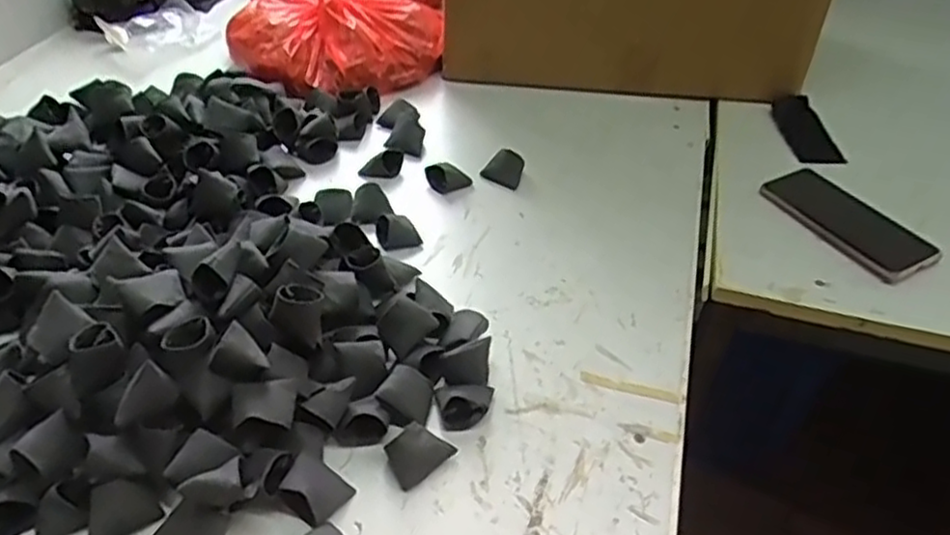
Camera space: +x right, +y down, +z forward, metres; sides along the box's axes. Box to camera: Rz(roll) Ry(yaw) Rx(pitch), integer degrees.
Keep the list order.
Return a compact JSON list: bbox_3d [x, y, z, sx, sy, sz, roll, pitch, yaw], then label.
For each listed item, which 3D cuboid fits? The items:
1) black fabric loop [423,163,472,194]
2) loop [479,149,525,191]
[{"bbox_3d":[-0.027,-0.091,0.726,0.046,0.022,0.028,1,43,-4],"label":"black fabric loop"},{"bbox_3d":[0.028,-0.102,0.735,0.041,0.026,0.029,15,44,11],"label":"loop"}]

